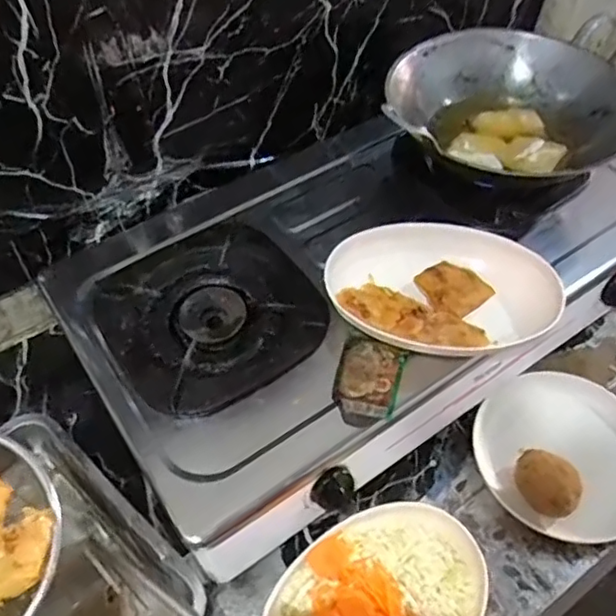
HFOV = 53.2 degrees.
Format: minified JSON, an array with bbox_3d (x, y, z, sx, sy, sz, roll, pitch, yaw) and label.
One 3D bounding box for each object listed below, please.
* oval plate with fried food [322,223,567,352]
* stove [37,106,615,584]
[{"bbox_3d":[0.135,-0.013,0.628,0.230,0.054,0.139,7,53,6],"label":"oval plate with fried food"},{"bbox_3d":[0.068,-0.065,0.745,0.684,0.158,0.414,-30,58,-20],"label":"stove"}]

